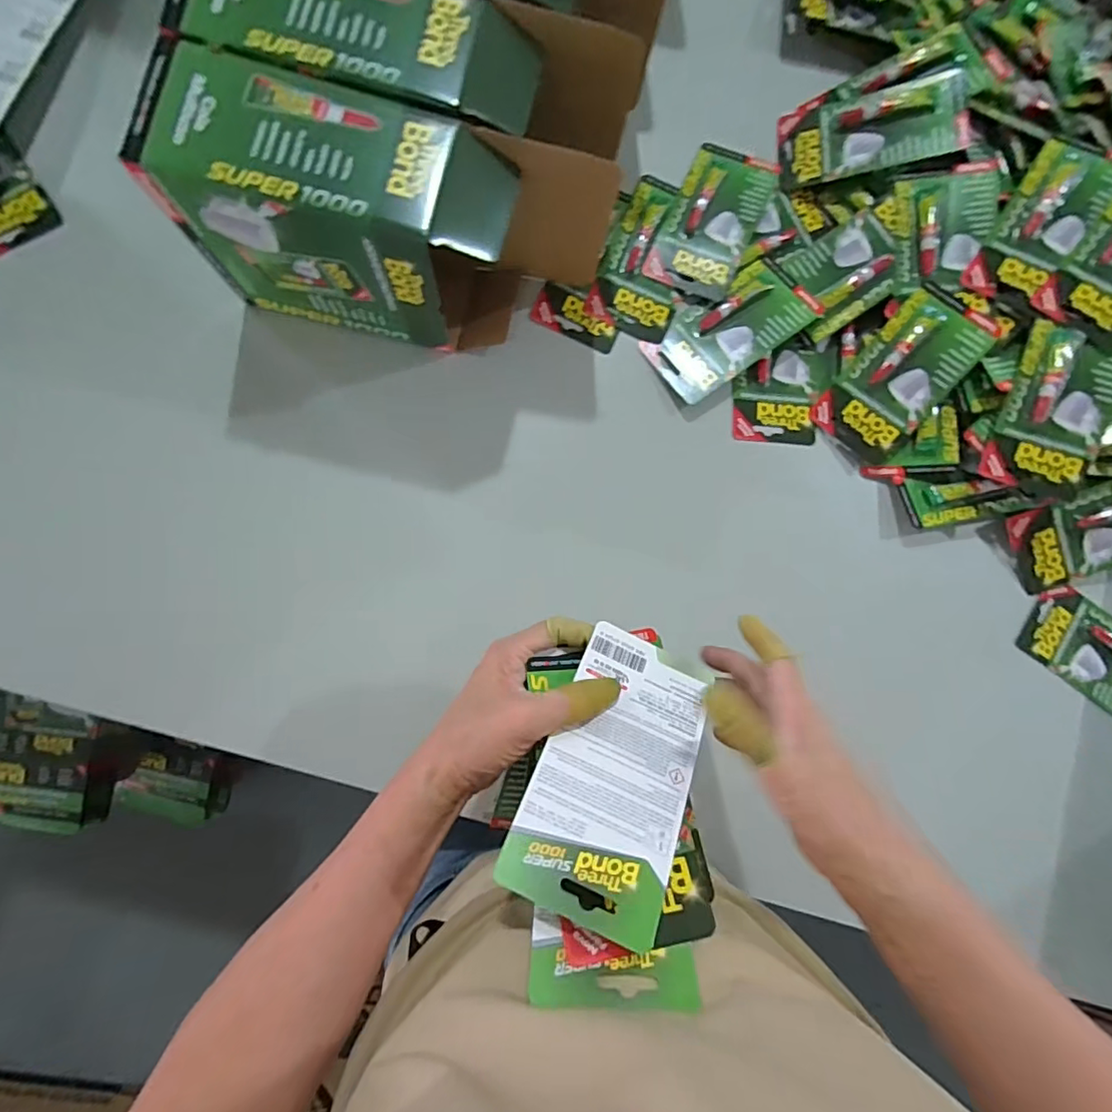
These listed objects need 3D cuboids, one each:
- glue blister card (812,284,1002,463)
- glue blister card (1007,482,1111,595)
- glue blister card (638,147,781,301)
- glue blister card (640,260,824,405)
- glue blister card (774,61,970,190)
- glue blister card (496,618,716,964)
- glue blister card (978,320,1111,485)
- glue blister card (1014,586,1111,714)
[{"bbox_3d":[0.332,-0.173,0.541,0.085,0.012,0.156,41,100,12],"label":"glue blister card"},{"bbox_3d":[0.528,-0.026,0.545,0.156,0.013,0.091,-18,102,9],"label":"glue blister card"},{"bbox_3d":[0.158,-0.339,0.563,0.085,0.016,0.161,25,82,-2],"label":"glue blister card"},{"bbox_3d":[0.172,-0.224,0.550,0.160,0.025,0.083,-35,88,-8],"label":"glue blister card"},{"bbox_3d":[0.312,-0.427,0.560,0.162,0.015,0.089,-1,86,22],"label":"glue blister card"},{"bbox_3d":[0.038,0.128,0.336,0.092,0.025,0.163,22,53,6],"label":"glue blister card"},{"bbox_3d":[0.456,-0.136,0.508,0.084,0.019,0.135,19,96,12],"label":"glue blister card"},{"bbox_3d":[0.543,0.096,0.559,0.156,0.015,0.087,35,82,0],"label":"glue blister card"}]

